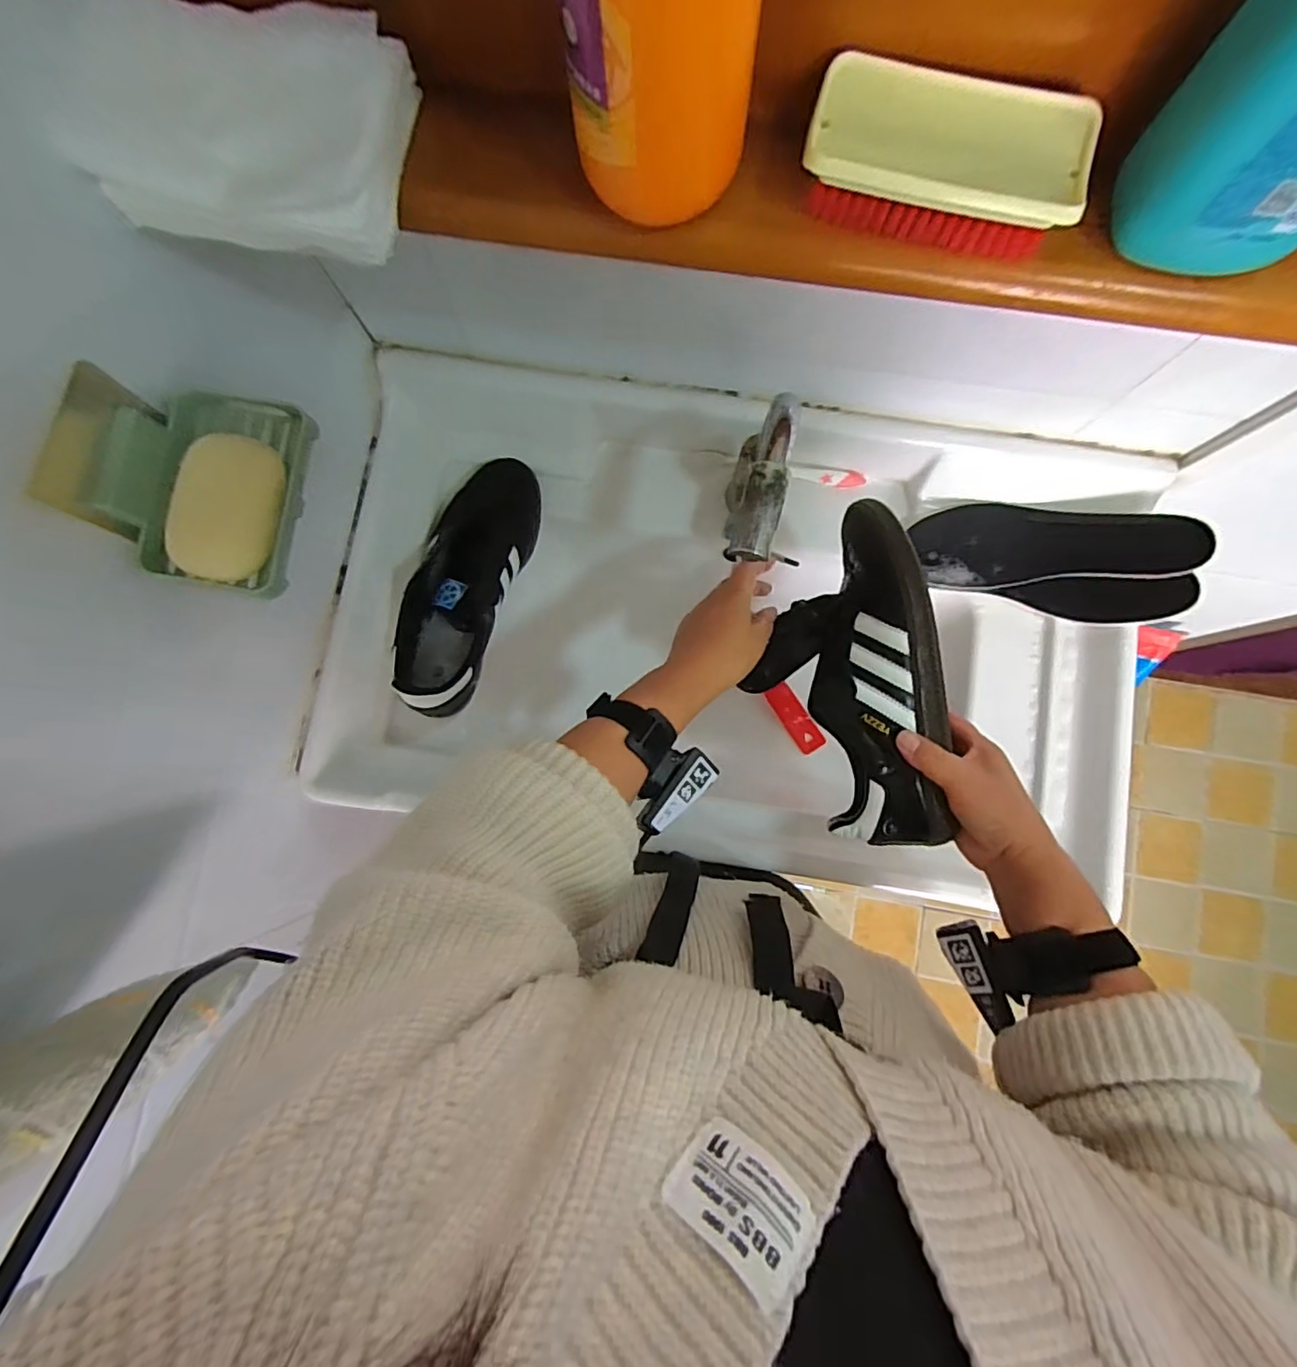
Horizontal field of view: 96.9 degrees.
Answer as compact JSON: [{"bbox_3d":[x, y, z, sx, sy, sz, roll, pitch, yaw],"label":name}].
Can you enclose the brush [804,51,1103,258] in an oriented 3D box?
[{"bbox_3d":[0.149,-0.268,0.292,0.133,0.031,0.062,14,83,2],"label":"brush"}]

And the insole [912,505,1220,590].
[{"bbox_3d":[0.419,-0.146,0.611,0.272,0.031,0.092,4,83,20],"label":"insole"}]

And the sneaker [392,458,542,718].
[{"bbox_3d":[-0.195,-0.111,0.616,0.101,0.084,0.288,12,83,2],"label":"sneaker"}]

